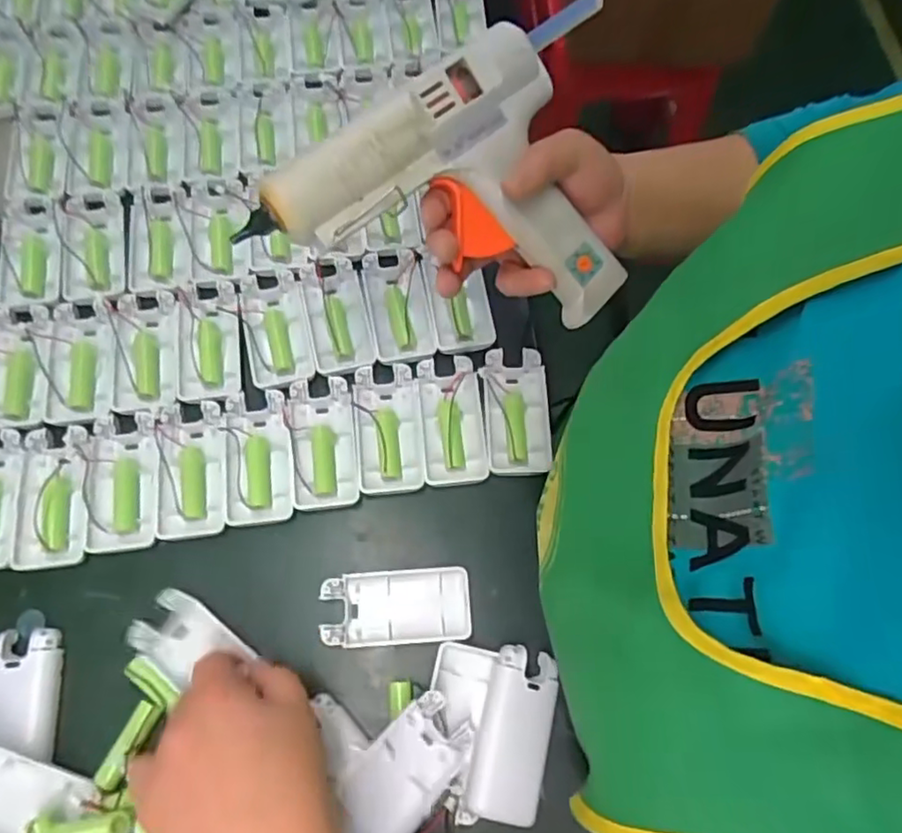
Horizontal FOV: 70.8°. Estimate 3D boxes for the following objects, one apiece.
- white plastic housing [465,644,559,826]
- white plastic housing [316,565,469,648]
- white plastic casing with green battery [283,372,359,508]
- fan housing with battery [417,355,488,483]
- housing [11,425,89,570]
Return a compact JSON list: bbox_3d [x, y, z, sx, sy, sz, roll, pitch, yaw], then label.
[{"bbox_3d":[0.038,0.189,0.381,0.044,0.022,0.092,13,70,3],"label":"white plastic housing"},{"bbox_3d":[-0.035,0.123,0.412,0.094,0.014,0.045,-3,70,-3],"label":"white plastic housing"},{"bbox_3d":[-0.091,0.019,0.450,0.044,0.014,0.093,-7,70,-4],"label":"white plastic casing with green battery"},{"bbox_3d":[0.001,0.003,0.457,0.045,0.015,0.093,-5,70,-4],"label":"fan housing with battery"},{"bbox_3d":[-0.269,0.052,0.425,0.045,0.015,0.093,-8,70,-5],"label":"housing"}]

